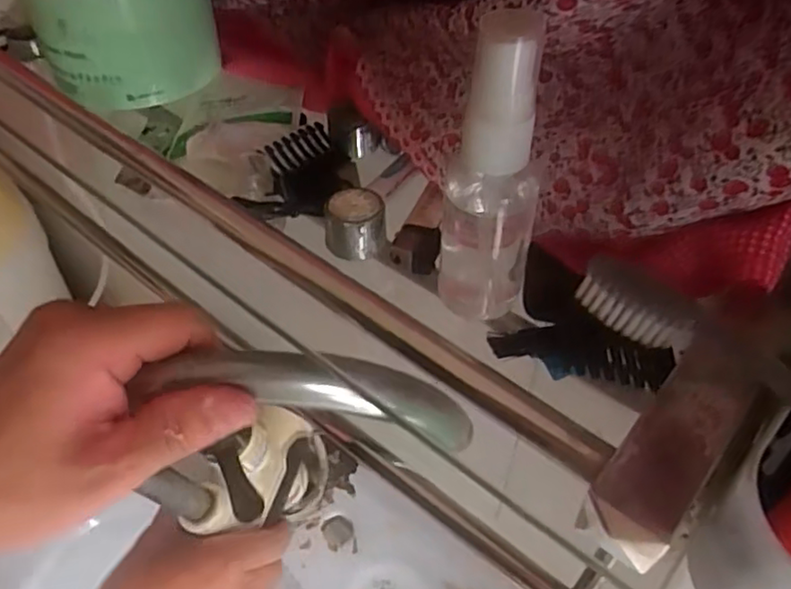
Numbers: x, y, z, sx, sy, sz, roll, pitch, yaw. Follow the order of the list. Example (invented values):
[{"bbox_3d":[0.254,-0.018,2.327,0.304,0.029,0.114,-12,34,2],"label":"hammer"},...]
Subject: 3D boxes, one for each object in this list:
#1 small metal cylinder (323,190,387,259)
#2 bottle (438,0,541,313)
[{"bbox_3d":[-0.015,-0.027,0.247,0.023,0.016,0.023,-1,46,-1],"label":"small metal cylinder"},{"bbox_3d":[0.028,-0.036,0.205,0.030,0.108,0.023,13,47,11],"label":"bottle"}]

